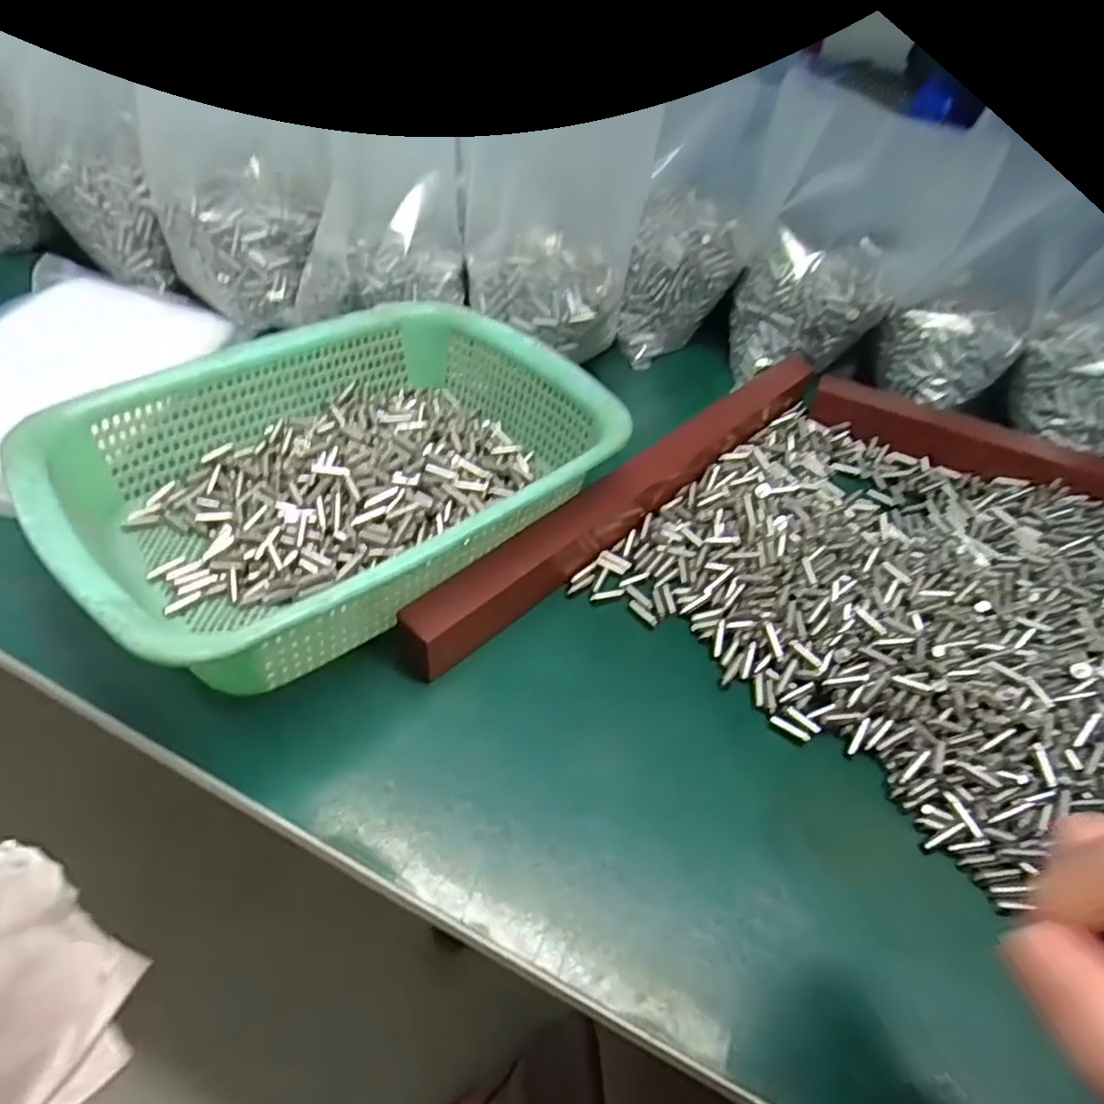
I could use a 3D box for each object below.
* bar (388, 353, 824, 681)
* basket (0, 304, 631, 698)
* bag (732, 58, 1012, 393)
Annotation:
[{"bbox_3d":[0.065,-0.047,0.450,0.029,0.040,0.398,38,55,24],"label":"bar"},{"bbox_3d":[-0.119,-0.050,0.396,0.224,0.076,0.300,39,55,25],"label":"basket"},{"bbox_3d":[0.234,-0.246,0.543,0.131,0.181,0.091,3,48,-4],"label":"bag"}]

